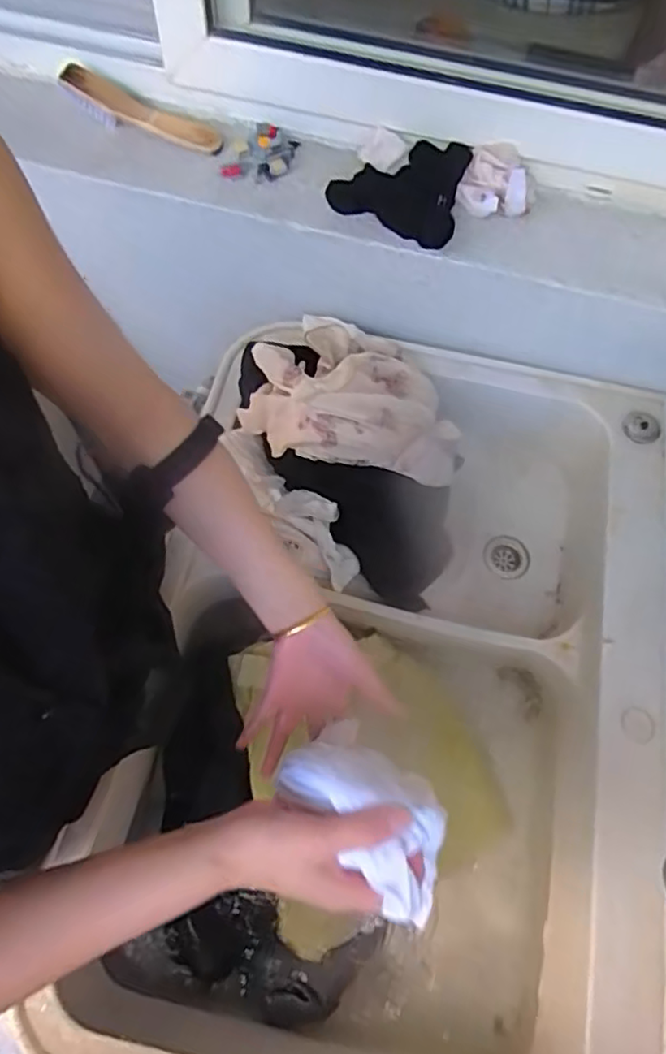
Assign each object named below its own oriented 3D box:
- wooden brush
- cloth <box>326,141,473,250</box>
[{"bbox_3d":[-0.234,-0.509,0.761,0.206,0.049,0.059,26,68,9],"label":"wooden brush"},{"bbox_3d":[0.084,-0.406,0.729,0.148,0.024,0.114,26,87,5],"label":"cloth"}]

